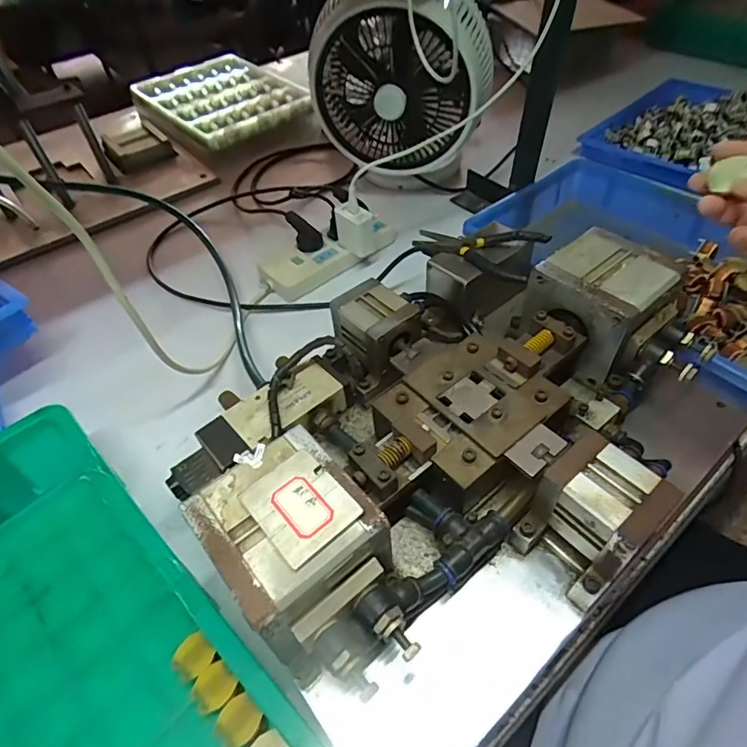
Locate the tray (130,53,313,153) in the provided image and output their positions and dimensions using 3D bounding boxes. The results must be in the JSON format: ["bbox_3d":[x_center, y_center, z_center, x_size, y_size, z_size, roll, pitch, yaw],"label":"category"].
[{"bbox_3d":[-0.304,-0.543,0.987,0.272,0.051,0.333,-28,54,-20],"label":"tray"}]

